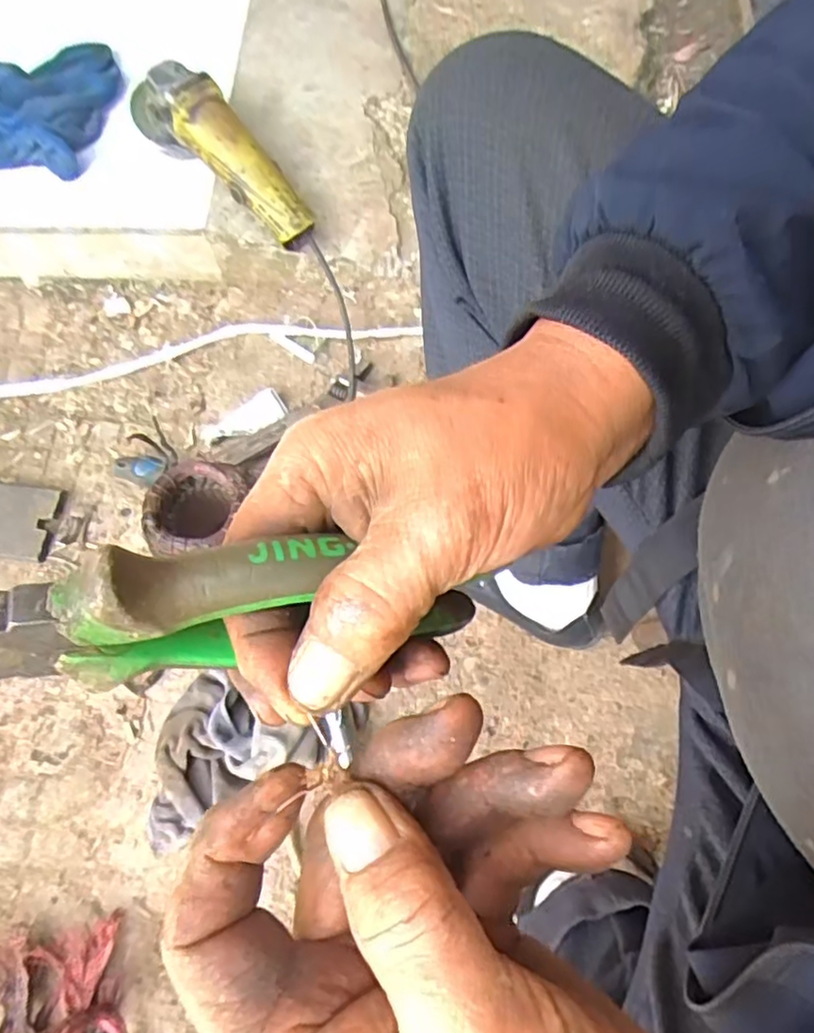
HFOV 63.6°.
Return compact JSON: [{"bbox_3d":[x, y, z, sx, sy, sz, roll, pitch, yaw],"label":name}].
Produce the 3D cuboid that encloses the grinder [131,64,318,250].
[{"bbox_3d":[-0.219,-0.440,0.804,0.269,0.079,0.069,43,74,-1],"label":"grinder"}]

